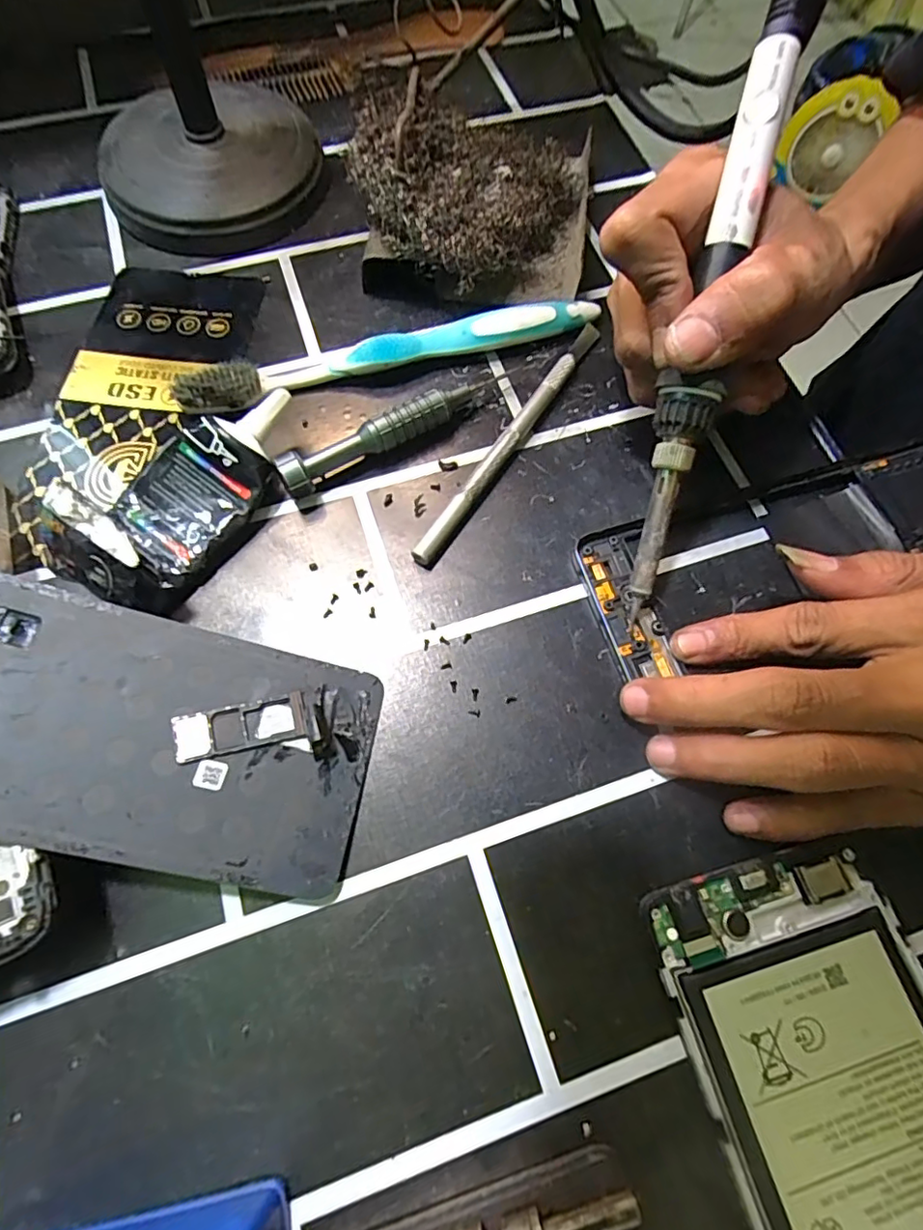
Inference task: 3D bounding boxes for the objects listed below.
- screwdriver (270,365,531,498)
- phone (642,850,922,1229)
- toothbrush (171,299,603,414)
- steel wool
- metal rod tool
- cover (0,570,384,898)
[{"bbox_3d":[-0.022,-0.077,0.236,0.110,0.017,0.015,-31,71,-12],"label":"screwdriver"},{"bbox_3d":[0.110,0.149,0.151,0.072,0.008,0.159,-14,69,-6],"label":"phone"},{"bbox_3d":[-0.028,-0.117,0.249,0.183,0.018,0.016,-17,69,-7],"label":"toothbrush"},{"bbox_3d":[0.005,-0.205,0.264,0.083,0.042,0.120,33,72,12],"label":"steel wool"},{"bbox_3d":[0.022,-0.075,0.241,0.009,0.008,0.141,31,71,12],"label":"metal rod tool"},{"bbox_3d":[-0.110,0.030,0.175,0.164,0.006,0.077,17,61,-13],"label":"cover"}]

